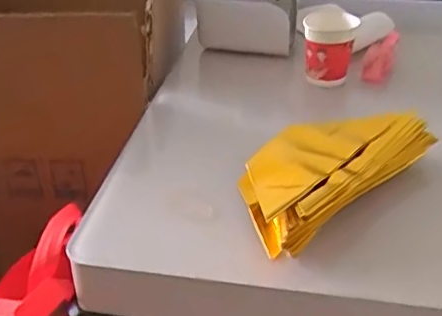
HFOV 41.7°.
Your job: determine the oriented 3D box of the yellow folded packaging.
[{"bbox_3d":[0.103,0.012,0.573,0.230,0.062,0.101,-28,43,-36],"label":"yellow folded packaging"}]

